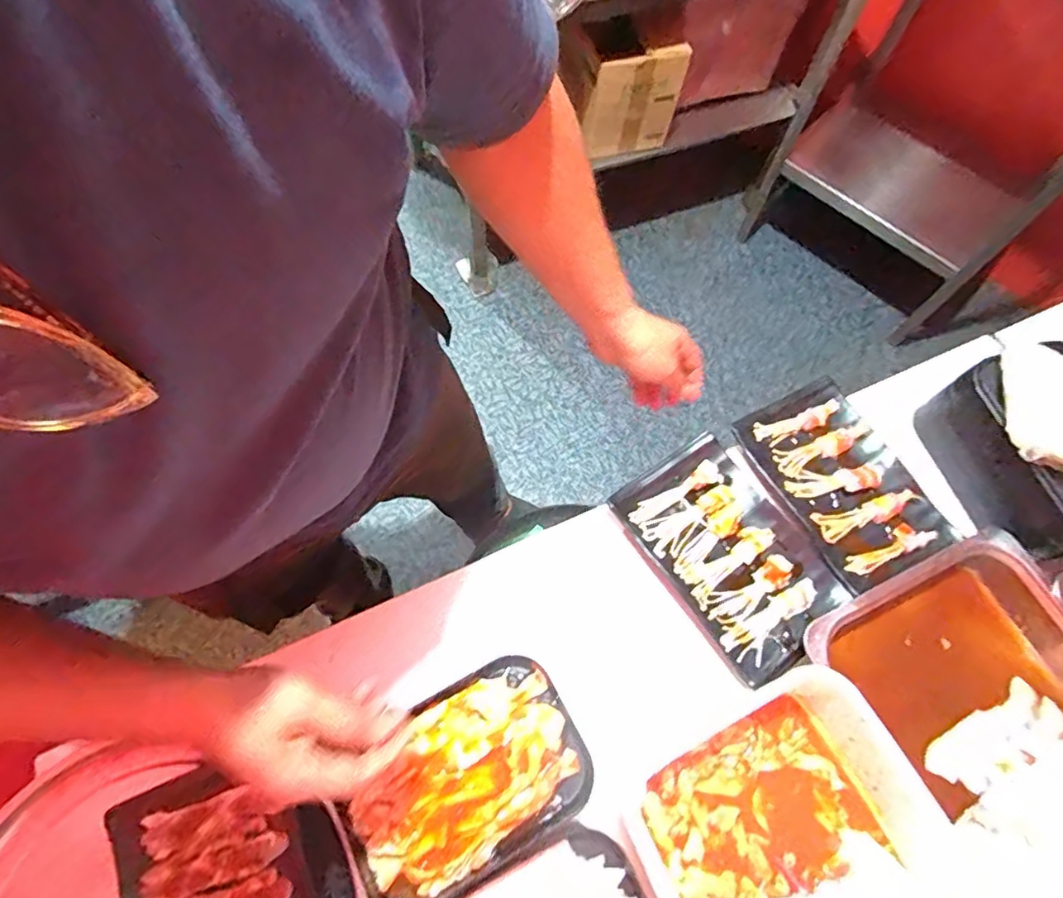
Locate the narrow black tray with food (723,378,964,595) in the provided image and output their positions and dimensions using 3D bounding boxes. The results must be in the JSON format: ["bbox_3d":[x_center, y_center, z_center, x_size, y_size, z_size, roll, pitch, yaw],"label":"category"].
[{"bbox_3d":[0.356,0.034,0.664,0.151,0.022,0.227,-25,69,-13],"label":"narrow black tray with food"}]

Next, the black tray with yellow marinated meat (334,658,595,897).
[{"bbox_3d":[-0.060,0.308,0.536,0.216,0.023,0.148,-26,68,-12],"label":"black tray with yellow marinated meat"}]

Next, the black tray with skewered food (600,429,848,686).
[{"bbox_3d":[0.215,0.111,0.626,0.155,0.040,0.234,-31,71,-15],"label":"black tray with skewered food"}]

